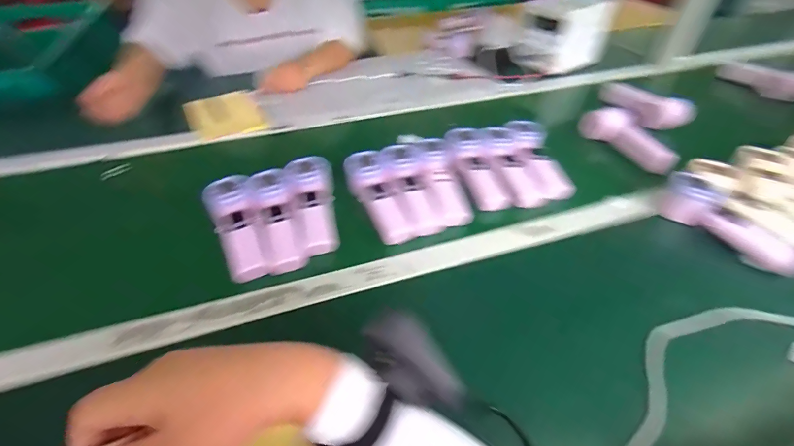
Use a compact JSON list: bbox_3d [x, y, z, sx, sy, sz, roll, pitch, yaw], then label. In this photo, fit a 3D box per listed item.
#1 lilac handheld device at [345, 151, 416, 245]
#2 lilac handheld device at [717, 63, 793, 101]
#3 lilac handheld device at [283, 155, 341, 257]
[{"bbox_3d":[-0.023,-0.039,0.552,0.064,0.035,0.161,-19,65,-23],"label":"lilac handheld device"},{"bbox_3d":[0.947,-0.364,0.939,0.201,0.064,0.041,27,47,23],"label":"lilac handheld device"},{"bbox_3d":[-0.123,-0.029,0.536,0.060,0.034,0.171,-9,56,-14],"label":"lilac handheld device"}]

